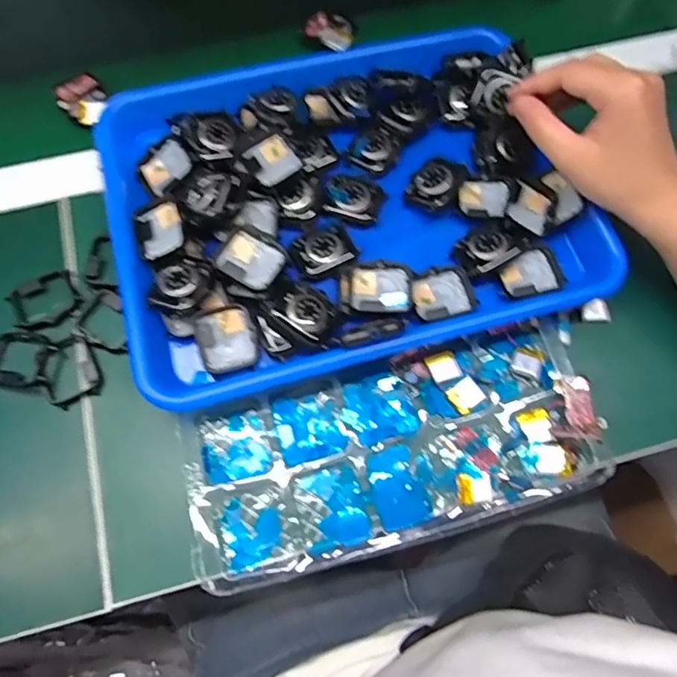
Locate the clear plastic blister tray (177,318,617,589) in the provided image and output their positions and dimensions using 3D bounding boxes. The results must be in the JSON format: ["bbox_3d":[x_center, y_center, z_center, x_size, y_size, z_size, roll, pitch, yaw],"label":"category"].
[{"bbox_3d":[0.036,0.071,0.345,0.258,0.020,0.110,-16,71,-4],"label":"clear plastic blister tray"}]

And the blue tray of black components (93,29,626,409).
[{"bbox_3d":[0.004,-0.103,0.387,0.323,0.039,0.251,-16,71,-4],"label":"blue tray of black components"}]

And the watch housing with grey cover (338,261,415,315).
[{"bbox_3d":[0.025,-0.033,0.363,0.048,0.009,0.037,4,69,1],"label":"watch housing with grey cover"}]

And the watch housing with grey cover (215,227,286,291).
[{"bbox_3d":[-0.057,-0.051,0.360,0.041,0.017,0.035,29,72,10],"label":"watch housing with grey cover"}]

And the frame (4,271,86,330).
[{"bbox_3d":[-0.207,-0.026,0.379,0.045,0.008,0.035,-30,72,-11],"label":"frame"}]

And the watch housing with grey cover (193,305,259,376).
[{"bbox_3d":[-0.073,0.001,0.353,0.037,0.010,0.041,-16,70,-6],"label":"watch housing with grey cover"}]

